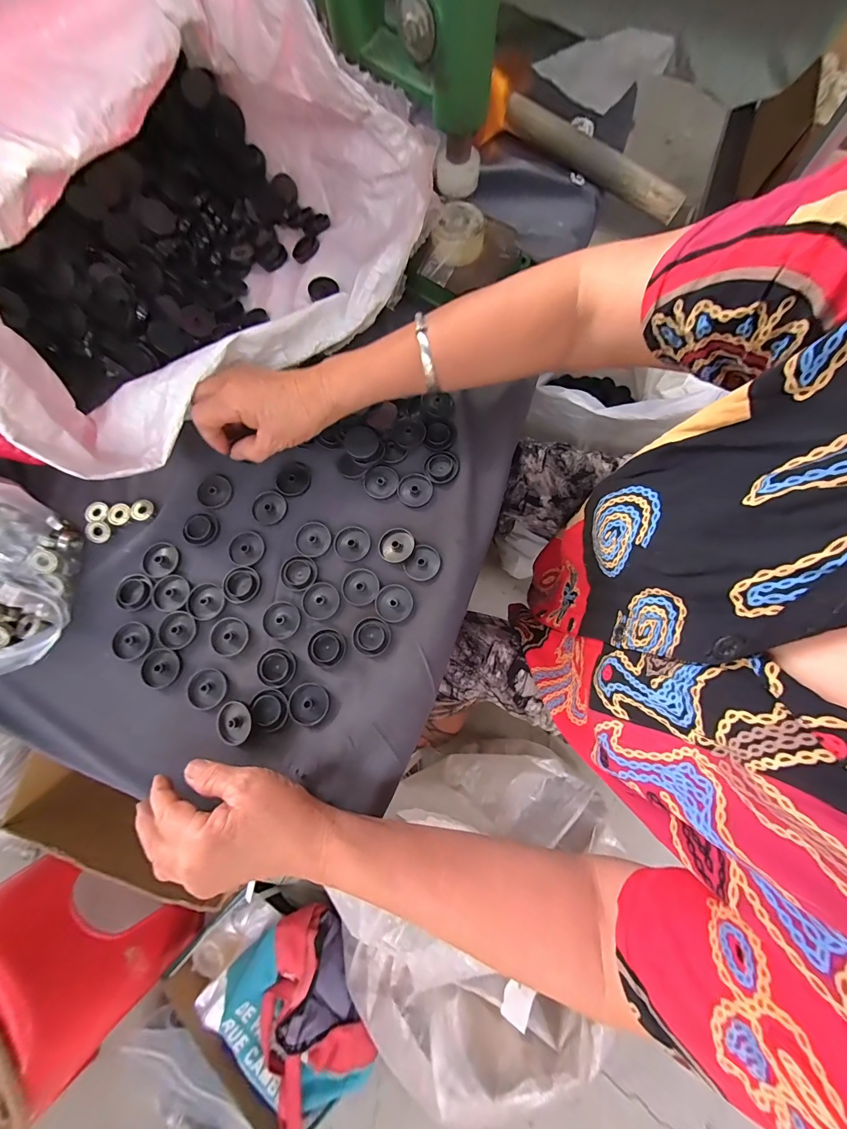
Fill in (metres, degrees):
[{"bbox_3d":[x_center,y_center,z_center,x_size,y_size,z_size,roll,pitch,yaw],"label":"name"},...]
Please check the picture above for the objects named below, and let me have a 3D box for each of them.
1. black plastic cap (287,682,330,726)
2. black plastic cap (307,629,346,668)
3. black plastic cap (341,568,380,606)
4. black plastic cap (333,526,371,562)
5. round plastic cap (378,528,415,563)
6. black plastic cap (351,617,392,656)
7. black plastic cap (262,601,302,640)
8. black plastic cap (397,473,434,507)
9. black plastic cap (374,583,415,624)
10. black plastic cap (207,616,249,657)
[{"bbox_3d":[-0.097,0.119,0.321,0.033,0.004,0.033,0,76,1],"label":"black plastic cap"},{"bbox_3d":[-0.085,0.073,0.332,0.031,0.007,0.030,0,76,1],"label":"black plastic cap"},{"bbox_3d":[-0.058,0.020,0.345,0.033,0.004,0.033,0,76,1],"label":"black plastic cap"},{"bbox_3d":[-0.067,-0.021,0.355,0.033,0.004,0.033,0,76,1],"label":"black plastic cap"},{"bbox_3d":[-0.026,-0.018,0.353,0.031,0.005,0.033,0,76,1],"label":"round plastic cap"},{"bbox_3d":[-0.046,0.064,0.333,0.034,0.004,0.033,0,76,1],"label":"black plastic cap"},{"bbox_3d":[-0.128,0.050,0.338,0.033,0.006,0.032,0,76,1],"label":"black plastic cap"},{"bbox_3d":[-0.008,-0.073,0.367,0.031,0.005,0.034,0,76,1],"label":"black plastic cap"},{"bbox_3d":[-0.027,0.035,0.340,0.033,0.004,0.033,0,76,1],"label":"black plastic cap"},{"bbox_3d":[-0.174,0.064,0.336,0.033,0.004,0.033,0,76,1],"label":"black plastic cap"}]

